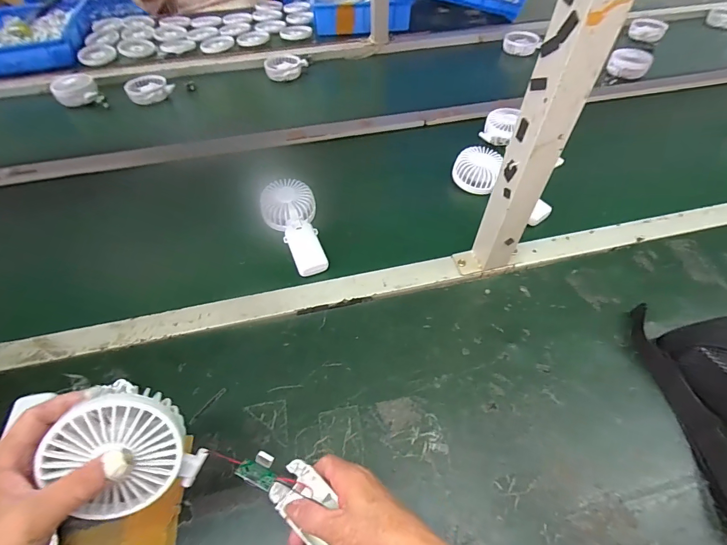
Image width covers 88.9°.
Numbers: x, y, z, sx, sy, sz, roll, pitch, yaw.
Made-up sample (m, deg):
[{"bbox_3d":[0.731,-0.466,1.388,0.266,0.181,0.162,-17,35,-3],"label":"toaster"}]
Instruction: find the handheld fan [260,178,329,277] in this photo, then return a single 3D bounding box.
[{"bbox_3d":[-0.106,-0.074,0.583,0.082,0.034,0.184,-19,67,-12],"label":"handheld fan"}]

